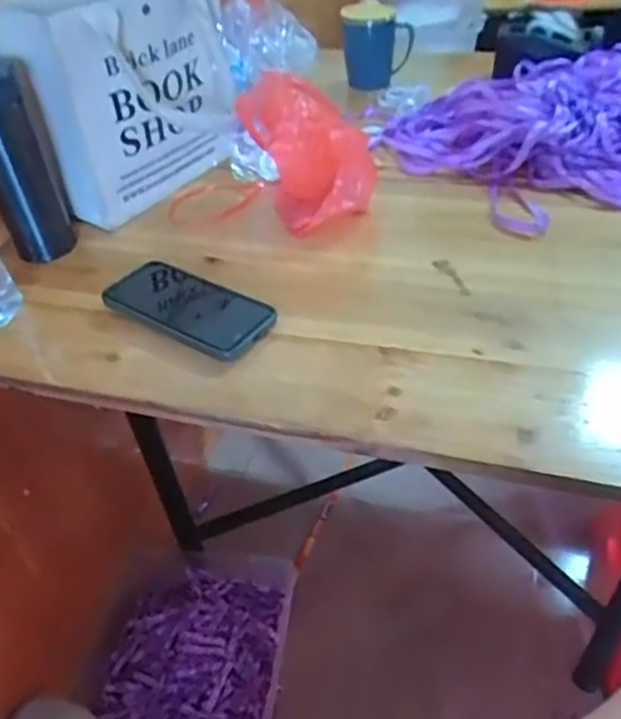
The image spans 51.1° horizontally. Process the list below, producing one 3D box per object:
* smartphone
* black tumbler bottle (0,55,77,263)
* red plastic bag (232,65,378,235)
[{"bbox_3d":[-0.117,-0.052,0.616,0.175,0.018,0.081,25,51,29],"label":"smartphone"},{"bbox_3d":[-0.301,-0.205,0.669,0.069,0.189,0.077,-18,44,-12],"label":"black tumbler bottle"},{"bbox_3d":[-0.005,-0.220,0.692,0.086,0.139,0.135,-25,46,-20],"label":"red plastic bag"}]

